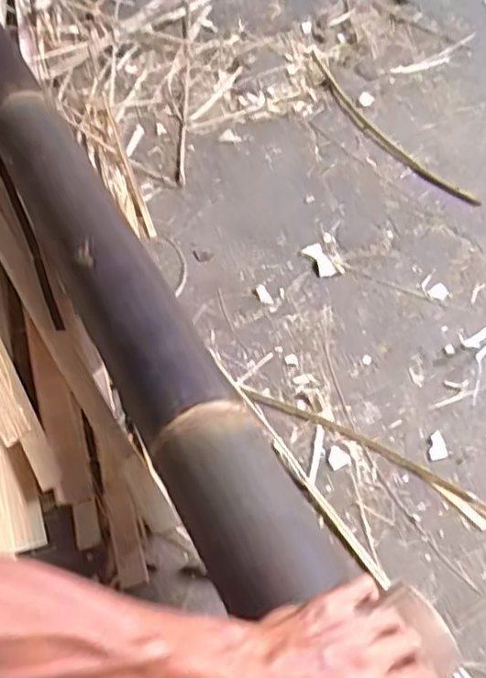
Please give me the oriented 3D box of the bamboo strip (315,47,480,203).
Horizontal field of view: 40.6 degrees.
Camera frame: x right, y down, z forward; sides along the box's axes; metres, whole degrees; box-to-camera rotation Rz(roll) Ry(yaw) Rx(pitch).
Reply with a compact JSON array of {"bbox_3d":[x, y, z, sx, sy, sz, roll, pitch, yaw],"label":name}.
[{"bbox_3d":[0.199,-0.319,0.979,0.052,0.016,0.416,-24,60,-17],"label":"bamboo strip"}]

